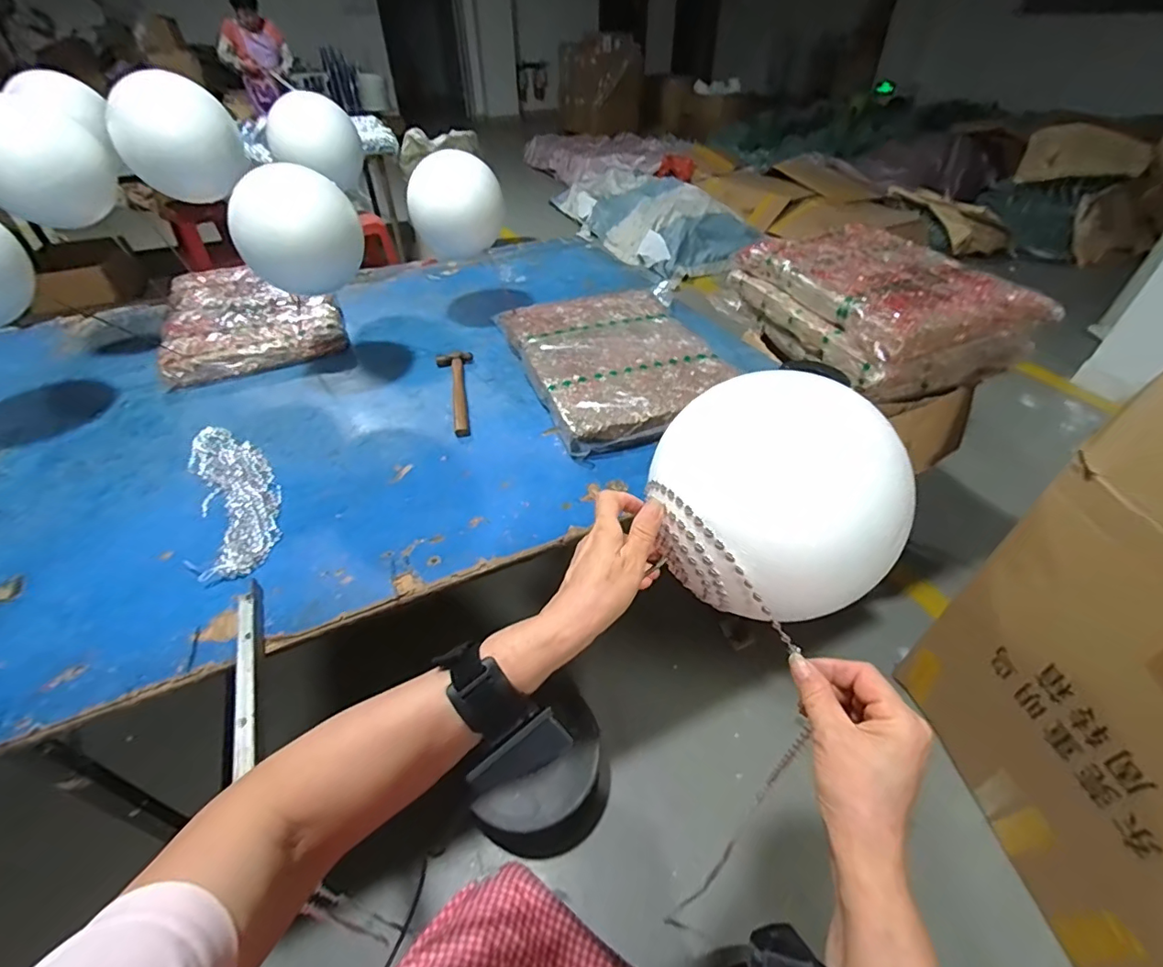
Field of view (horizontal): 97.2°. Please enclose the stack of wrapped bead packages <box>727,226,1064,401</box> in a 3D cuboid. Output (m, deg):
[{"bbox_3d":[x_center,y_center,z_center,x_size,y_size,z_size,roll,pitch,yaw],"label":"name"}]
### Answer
[{"bbox_3d":[0.641,-0.398,1.144,0.382,0.165,0.522,-13,44,-12],"label":"stack of wrapped bead packages"}]

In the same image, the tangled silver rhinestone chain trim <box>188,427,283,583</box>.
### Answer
[{"bbox_3d":[-0.539,0.006,0.797,0.106,0.021,0.380,-25,47,-22],"label":"tangled silver rhinestone chain trim"}]

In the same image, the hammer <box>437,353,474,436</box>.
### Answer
[{"bbox_3d":[-0.239,-0.179,0.991,0.070,0.024,0.279,-10,43,-8],"label":"hammer"}]

